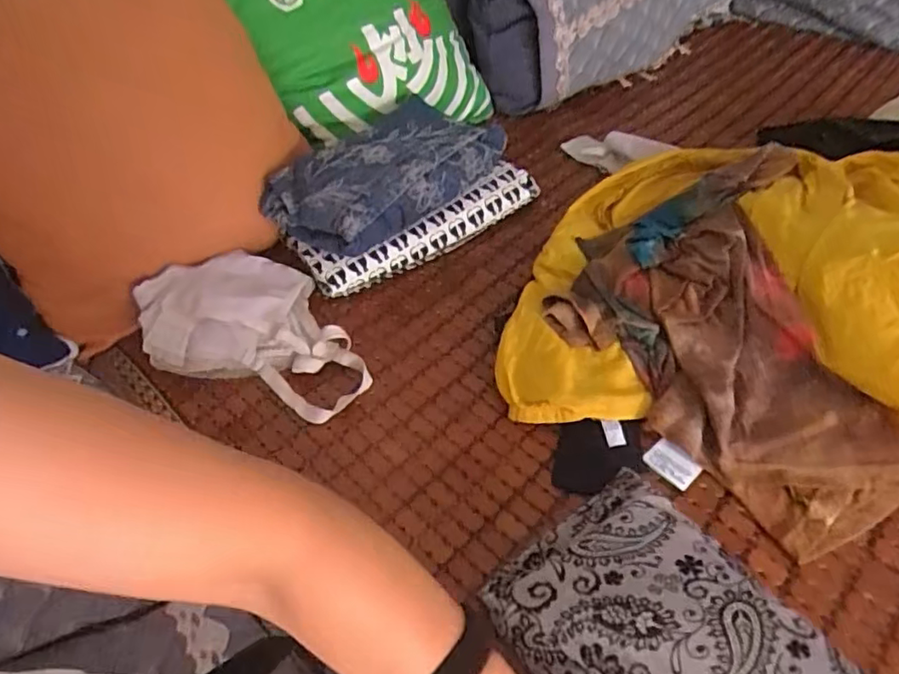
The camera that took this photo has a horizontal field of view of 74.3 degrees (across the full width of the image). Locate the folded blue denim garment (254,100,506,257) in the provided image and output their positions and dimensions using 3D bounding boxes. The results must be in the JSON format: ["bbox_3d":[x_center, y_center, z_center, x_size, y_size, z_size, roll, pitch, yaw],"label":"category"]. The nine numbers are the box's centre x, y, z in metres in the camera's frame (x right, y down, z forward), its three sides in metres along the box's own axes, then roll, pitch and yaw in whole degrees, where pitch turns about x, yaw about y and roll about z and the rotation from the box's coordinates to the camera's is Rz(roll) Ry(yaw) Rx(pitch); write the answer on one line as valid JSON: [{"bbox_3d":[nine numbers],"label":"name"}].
[{"bbox_3d":[-0.074,-0.201,0.719,0.274,0.077,0.156,-36,53,-24],"label":"folded blue denim garment"}]

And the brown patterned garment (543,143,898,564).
[{"bbox_3d":[0.244,-0.018,0.591,0.279,0.067,0.444,-3,47,5],"label":"brown patterned garment"}]

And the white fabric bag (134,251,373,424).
[{"bbox_3d":[-0.216,0.000,0.624,0.186,0.070,0.251,-27,49,-16],"label":"white fabric bag"}]

